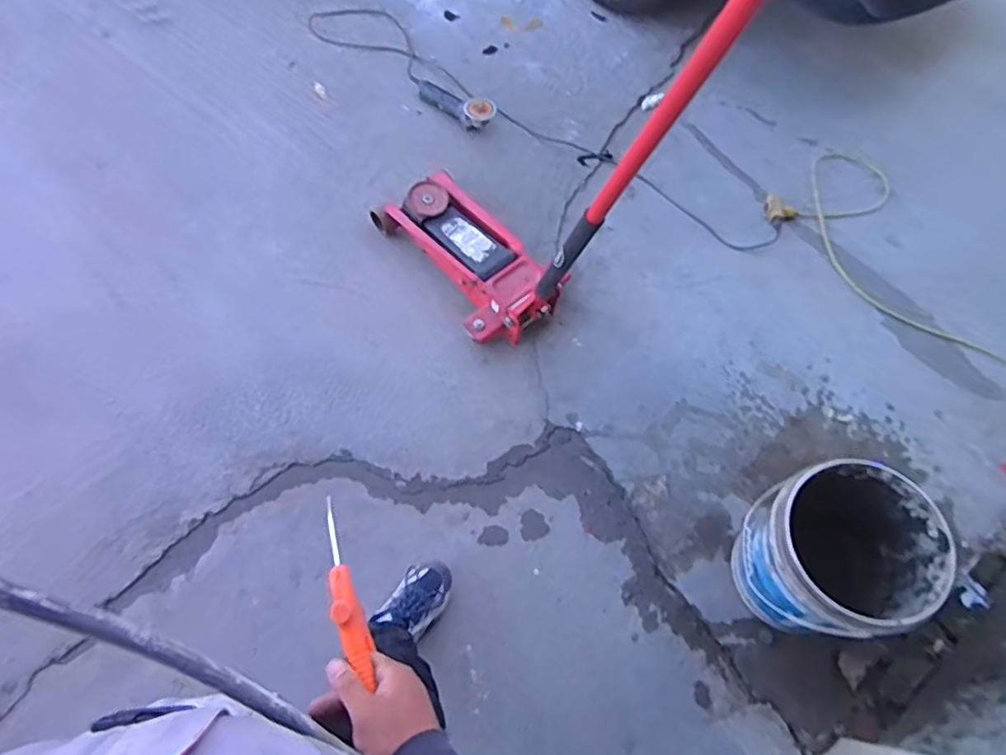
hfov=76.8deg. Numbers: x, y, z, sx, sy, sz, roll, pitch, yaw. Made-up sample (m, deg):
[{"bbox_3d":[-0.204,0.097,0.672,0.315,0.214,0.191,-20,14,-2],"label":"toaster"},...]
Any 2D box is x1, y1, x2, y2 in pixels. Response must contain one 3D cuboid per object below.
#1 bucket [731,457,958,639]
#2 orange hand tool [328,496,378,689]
[{"bbox_3d":[0.651,0.359,1.291,0.311,0.389,0.289,1,65,-3],"label":"bucket"},{"bbox_3d":[-0.152,0.201,0.605,0.025,0.031,0.170,-16,69,-11],"label":"orange hand tool"}]

